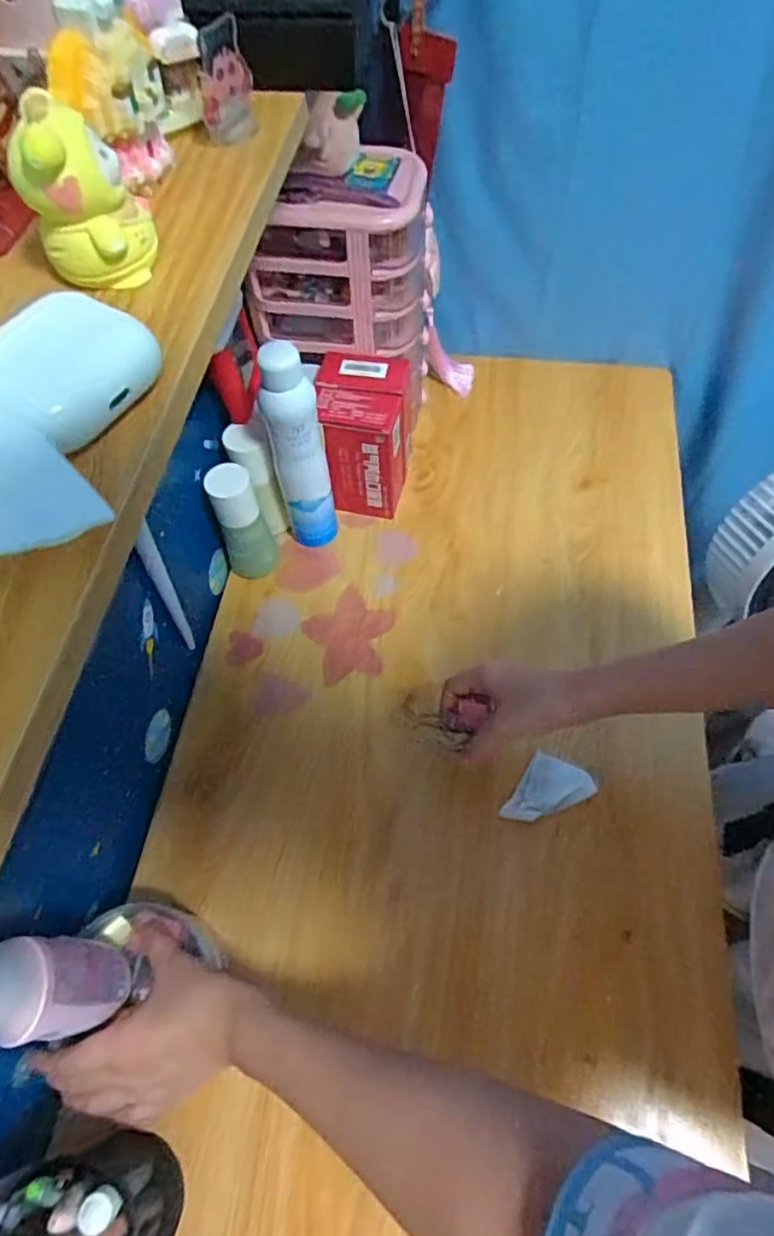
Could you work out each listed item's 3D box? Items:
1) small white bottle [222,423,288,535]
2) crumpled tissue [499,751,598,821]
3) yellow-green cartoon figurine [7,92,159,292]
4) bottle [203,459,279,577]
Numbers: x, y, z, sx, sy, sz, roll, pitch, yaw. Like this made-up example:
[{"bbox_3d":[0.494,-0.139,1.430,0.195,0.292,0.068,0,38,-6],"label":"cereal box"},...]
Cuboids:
[{"bbox_3d":[-0.143,-0.144,0.684,0.035,0.126,0.047,-29,64,-14],"label":"small white bottle"},{"bbox_3d":[0.147,0.161,0.571,0.057,0.019,0.076,31,66,18],"label":"crumpled tissue"},{"bbox_3d":[-0.102,-0.141,0.212,0.027,0.049,0.027,13,62,9],"label":"yellow-green cartoon figurine"},{"bbox_3d":[-0.151,-0.096,0.664,0.053,0.131,0.042,-22,62,-10],"label":"bottle"}]

